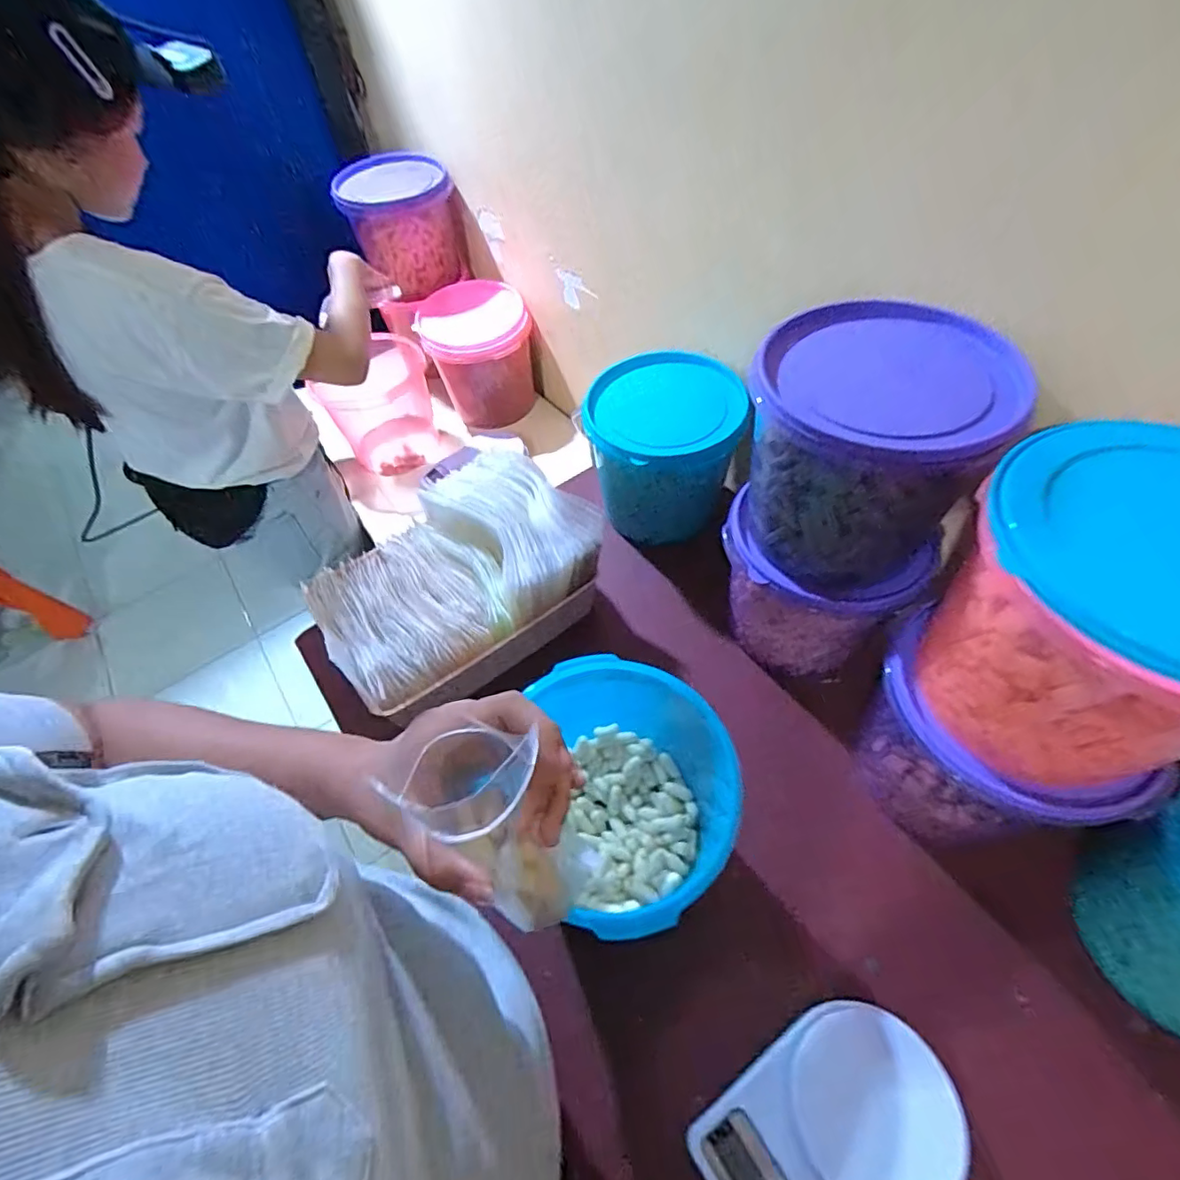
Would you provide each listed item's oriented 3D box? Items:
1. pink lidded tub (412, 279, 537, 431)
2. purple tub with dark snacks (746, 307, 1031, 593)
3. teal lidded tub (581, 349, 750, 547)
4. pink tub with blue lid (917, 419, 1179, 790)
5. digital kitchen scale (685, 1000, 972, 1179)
[{"bbox_3d":[-0.223,-0.465,1.185,0.212,0.244,0.191,-15,55,-5],"label":"pink lidded tub"},{"bbox_3d":[0.251,-0.130,0.528,0.202,0.173,0.189,-2,55,4],"label":"purple tub with dark snacks"},{"bbox_3d":[0.093,-0.190,0.794,0.180,0.181,0.185,-9,55,-1],"label":"teal lidded tub"},{"bbox_3d":[0.342,0.023,0.397,0.196,0.202,0.157,35,65,25],"label":"pink tub with blue lid"},{"bbox_3d":[0.190,0.426,0.439,0.194,0.029,0.132,-31,58,-16],"label":"digital kitchen scale"}]

